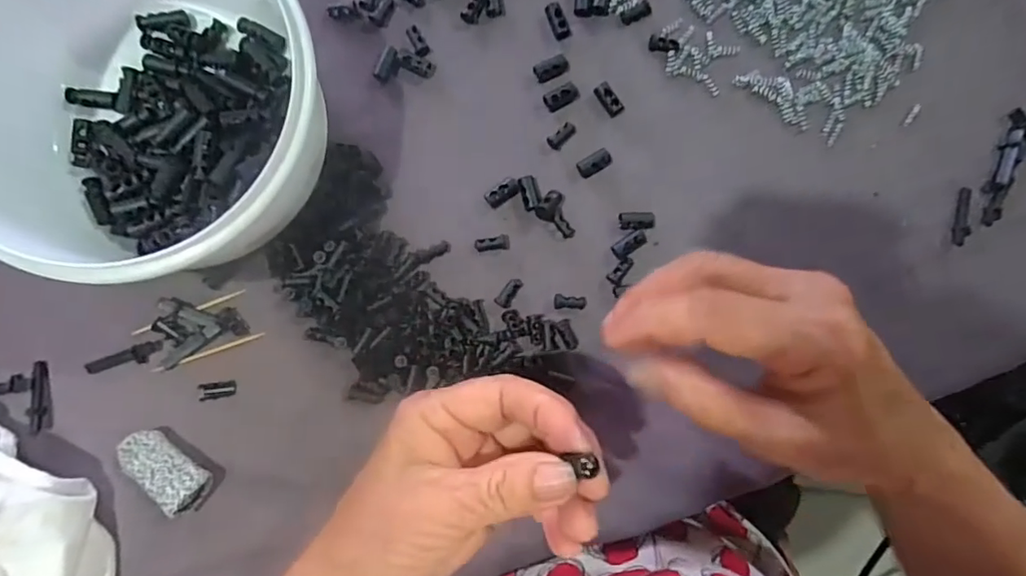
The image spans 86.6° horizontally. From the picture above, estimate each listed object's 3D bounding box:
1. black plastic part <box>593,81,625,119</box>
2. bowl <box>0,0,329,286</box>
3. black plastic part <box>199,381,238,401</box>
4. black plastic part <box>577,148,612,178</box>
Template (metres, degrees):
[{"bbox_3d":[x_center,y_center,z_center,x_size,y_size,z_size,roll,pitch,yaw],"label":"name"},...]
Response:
[{"bbox_3d":[0.054,-0.106,0.305,0.009,0.007,0.019,-34,91,-4],"label":"black plastic part"},{"bbox_3d":[-0.166,-0.079,0.254,0.156,0.074,0.148,0,89,-4],"label":"bowl"},{"bbox_3d":[-0.156,0.054,0.287,0.018,0.004,0.008,-9,90,-4],"label":"black plastic part"},{"bbox_3d":[0.046,-0.070,0.305,0.020,0.005,0.010,-31,91,-4],"label":"black plastic part"}]

